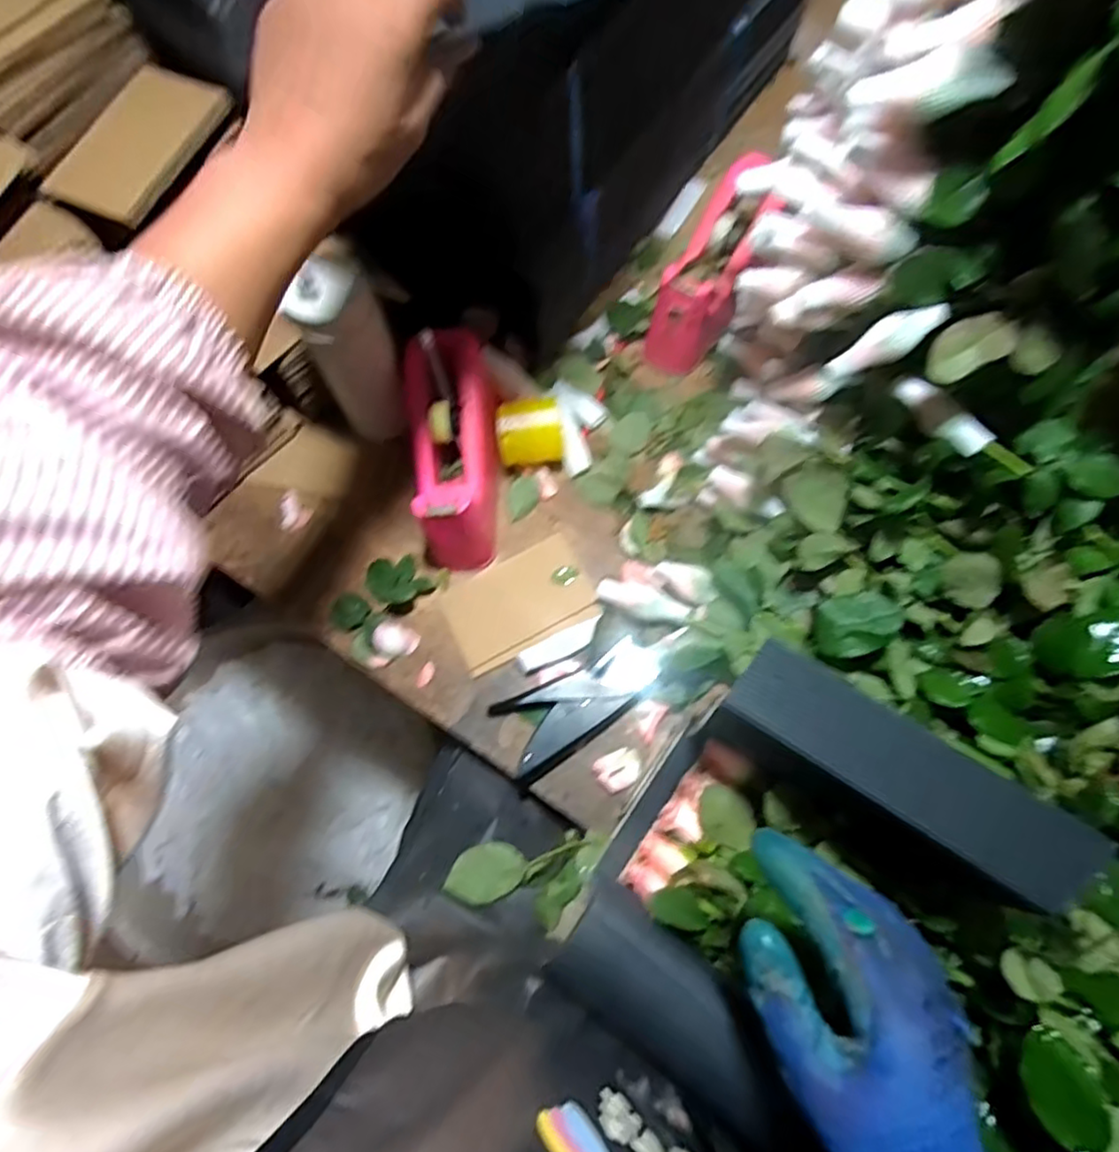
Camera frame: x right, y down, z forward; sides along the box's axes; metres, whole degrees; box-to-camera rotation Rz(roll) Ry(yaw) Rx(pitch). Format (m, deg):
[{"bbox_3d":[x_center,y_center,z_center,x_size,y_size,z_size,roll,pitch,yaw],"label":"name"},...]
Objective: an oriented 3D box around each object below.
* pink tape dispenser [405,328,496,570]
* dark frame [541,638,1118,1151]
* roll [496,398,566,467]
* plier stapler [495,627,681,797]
[{"bbox_3d":[-0.101,-0.116,0.607,0.088,0.108,0.199,-5,72,1],"label":"pink tape dispenser"},{"bbox_3d":[0.147,0.214,0.429,0.203,0.175,0.239,34,77,12],"label":"dark frame"},{"bbox_3d":[-0.028,-0.142,0.634,0.063,0.056,0.052,-9,72,0],"label":"roll"},{"bbox_3d":[0.032,0.112,0.570,0.174,0.022,0.073,-25,73,-6],"label":"plier stapler"}]

